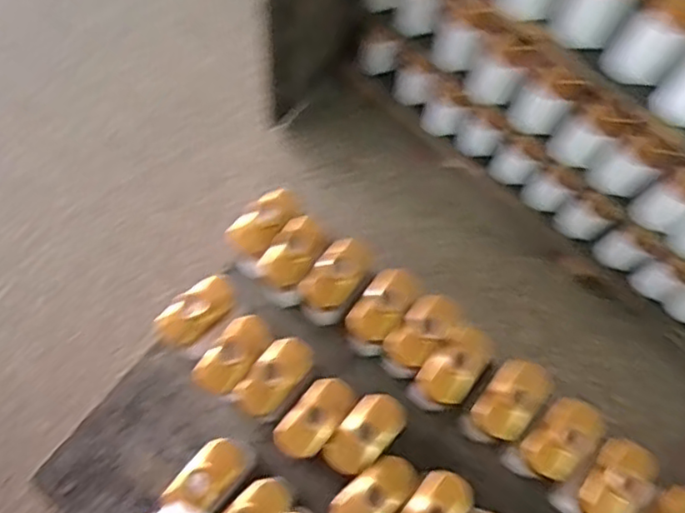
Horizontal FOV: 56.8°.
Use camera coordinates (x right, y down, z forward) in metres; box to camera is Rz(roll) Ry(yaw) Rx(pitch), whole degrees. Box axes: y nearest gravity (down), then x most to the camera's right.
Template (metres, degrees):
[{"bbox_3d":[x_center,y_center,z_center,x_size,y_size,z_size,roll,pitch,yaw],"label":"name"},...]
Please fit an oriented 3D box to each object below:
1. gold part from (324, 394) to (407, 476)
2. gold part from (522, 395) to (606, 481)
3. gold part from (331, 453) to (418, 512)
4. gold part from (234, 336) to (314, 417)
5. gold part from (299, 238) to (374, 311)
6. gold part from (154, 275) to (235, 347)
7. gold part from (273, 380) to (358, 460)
[{"bbox_3d":[0.031,0.230,0.823,0.065,0.051,0.117,41,76,11],"label":"gold part"},{"bbox_3d":[0.290,0.239,0.828,0.075,0.042,0.105,39,76,10],"label":"gold part"},{"bbox_3d":[0.042,0.302,0.801,0.117,0.044,0.061,-41,78,-12],"label":"gold part"},{"bbox_3d":[-0.092,0.160,0.855,0.061,0.042,0.116,36,75,9],"label":"gold part"},{"bbox_3d":[-0.007,0.021,0.906,0.068,0.063,0.113,37,76,10],"label":"gold part"},{"bbox_3d":[-0.201,0.077,0.888,0.117,0.045,0.058,-41,78,-13],"label":"gold part"},{"bbox_3d":[-0.037,0.211,0.835,0.062,0.039,0.117,38,76,10],"label":"gold part"}]

